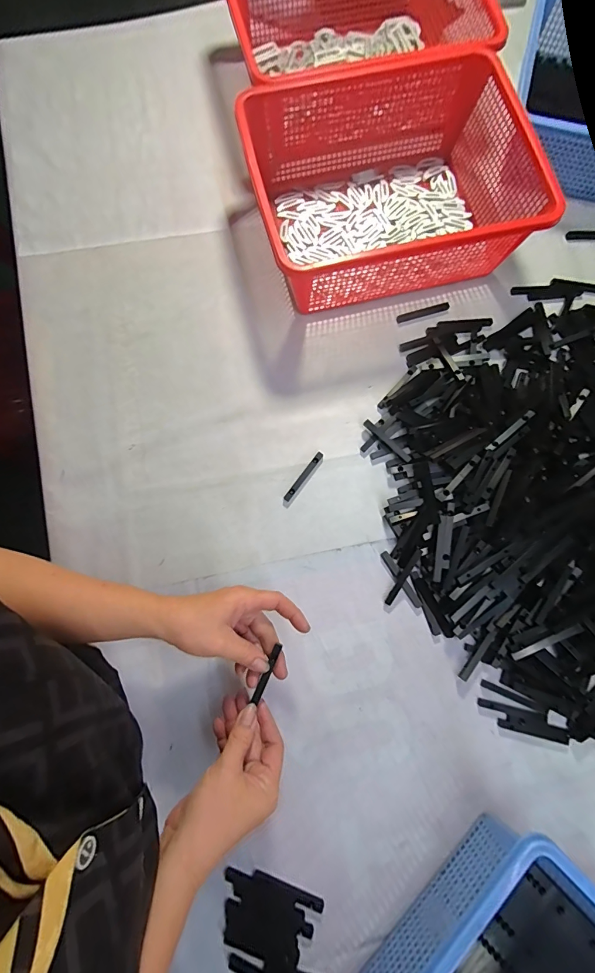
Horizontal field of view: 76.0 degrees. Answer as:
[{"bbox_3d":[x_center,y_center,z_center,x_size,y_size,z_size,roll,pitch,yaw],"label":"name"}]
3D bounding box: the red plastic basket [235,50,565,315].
[{"bbox_3d":[0.129,-0.403,0.509,0.377,0.115,0.298,-16,78,-4],"label":"red plastic basket"}]

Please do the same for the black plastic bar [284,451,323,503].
[{"bbox_3d":[0.008,-0.013,0.485,0.007,0.005,0.075,37,80,7],"label":"black plastic bar"}]

